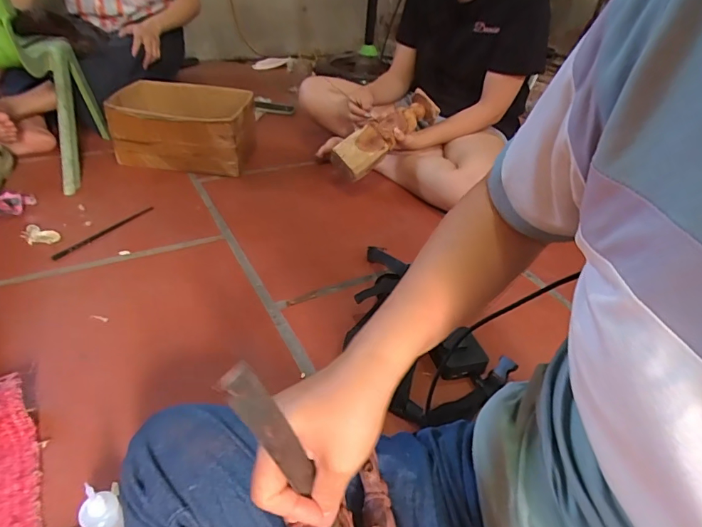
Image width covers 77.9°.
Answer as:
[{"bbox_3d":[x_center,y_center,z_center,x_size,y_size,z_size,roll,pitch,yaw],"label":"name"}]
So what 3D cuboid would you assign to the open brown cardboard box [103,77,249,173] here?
[{"bbox_3d":[-0.435,-0.360,1.147,0.329,0.153,0.251,4,37,-1],"label":"open brown cardboard box"}]

